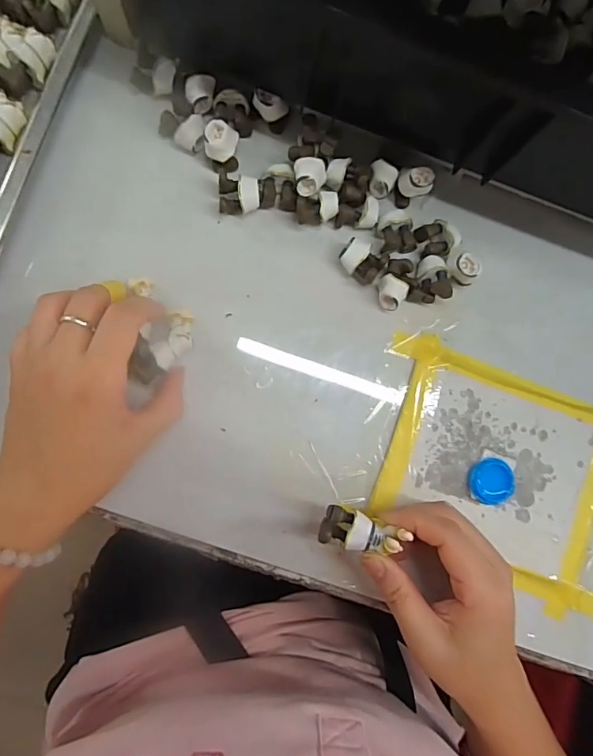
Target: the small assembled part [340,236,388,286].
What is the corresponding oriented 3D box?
[{"bbox_3d":[0.042,-0.074,0.304,0.028,0.019,0.023,30,84,-2],"label":"small assembled part"}]

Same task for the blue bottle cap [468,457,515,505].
[{"bbox_3d":[0.129,0.068,0.305,0.028,0.008,0.029,0,86,-4],"label":"blue bottle cap"}]

